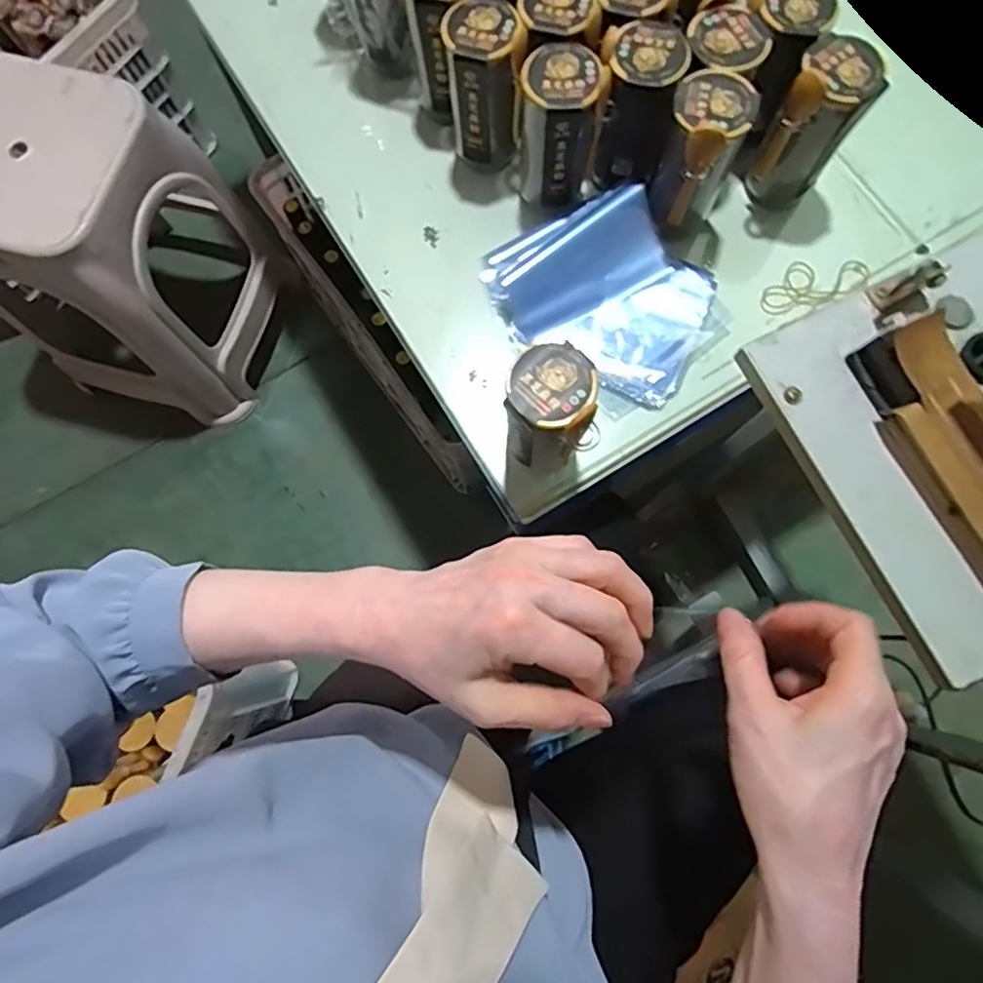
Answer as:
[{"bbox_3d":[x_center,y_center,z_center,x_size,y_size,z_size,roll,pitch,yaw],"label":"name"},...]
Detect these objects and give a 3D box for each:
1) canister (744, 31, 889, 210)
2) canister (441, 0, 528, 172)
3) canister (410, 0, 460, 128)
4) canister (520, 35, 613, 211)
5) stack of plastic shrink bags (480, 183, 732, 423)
[{"bbox_3d":[0.287,-0.325,0.551,0.065,0.133,0.069,0,77,0],"label":"canister"},{"bbox_3d":[-0.005,-0.377,0.573,0.065,0.134,0.064,-2,77,0],"label":"canister"},{"bbox_3d":[-0.043,-0.435,0.586,0.069,0.134,0.066,0,77,0],"label":"canister"},{"bbox_3d":[0.064,-0.327,0.556,0.069,0.129,0.071,0,77,0],"label":"canister"},{"bbox_3d":[0.114,-0.182,0.573,0.175,0.036,0.210,-39,80,-8],"label":"stack of plastic shrink bags"}]

